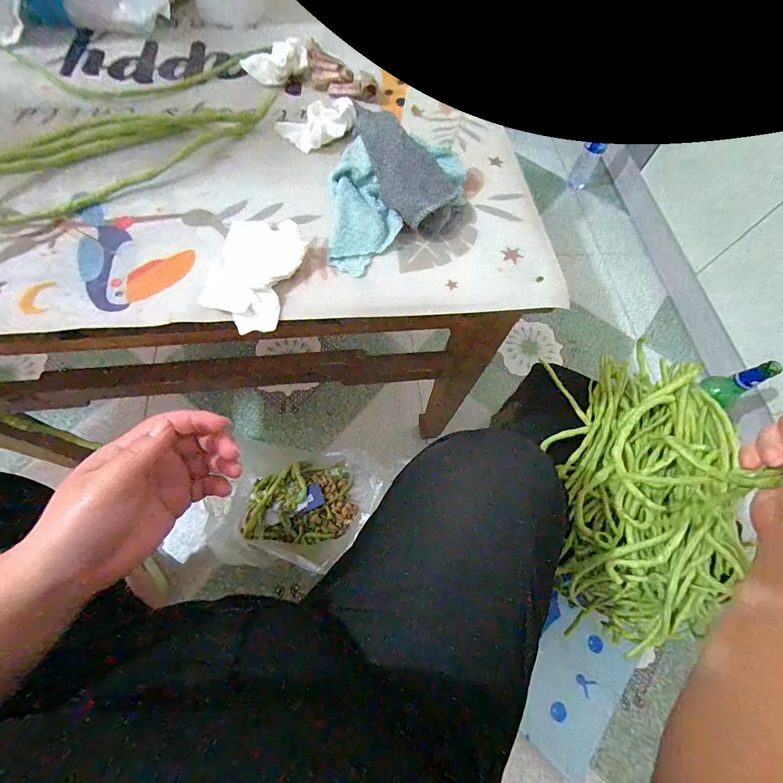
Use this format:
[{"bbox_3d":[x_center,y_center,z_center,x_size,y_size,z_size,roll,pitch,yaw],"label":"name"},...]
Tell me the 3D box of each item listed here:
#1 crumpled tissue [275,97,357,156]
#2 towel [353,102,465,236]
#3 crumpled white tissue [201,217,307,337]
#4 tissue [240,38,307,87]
[{"bbox_3d":[-0.077,-0.283,0.388,0.076,0.020,0.039,-34,73,-17],"label":"crumpled tissue"},{"bbox_3d":[0.014,-0.211,0.351,0.074,0.033,0.135,-39,92,-18],"label":"towel"},{"bbox_3d":[-0.120,-0.104,0.309,0.077,0.024,0.106,19,66,3],"label":"crumpled white tissue"},{"bbox_3d":[-0.135,-0.386,0.429,0.048,0.023,0.070,39,70,13],"label":"tissue"}]

